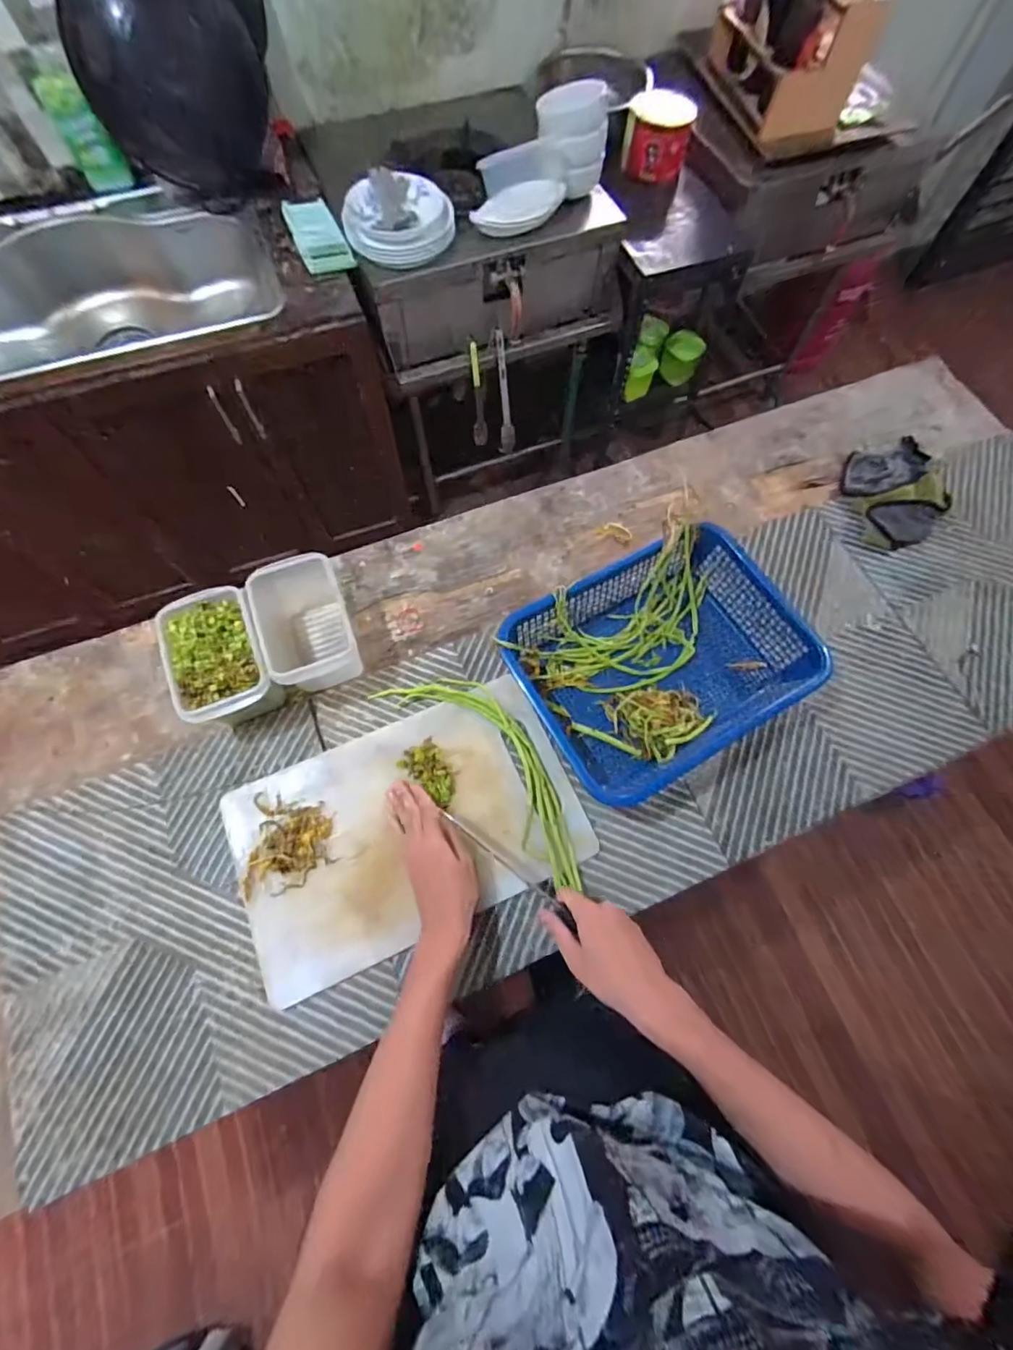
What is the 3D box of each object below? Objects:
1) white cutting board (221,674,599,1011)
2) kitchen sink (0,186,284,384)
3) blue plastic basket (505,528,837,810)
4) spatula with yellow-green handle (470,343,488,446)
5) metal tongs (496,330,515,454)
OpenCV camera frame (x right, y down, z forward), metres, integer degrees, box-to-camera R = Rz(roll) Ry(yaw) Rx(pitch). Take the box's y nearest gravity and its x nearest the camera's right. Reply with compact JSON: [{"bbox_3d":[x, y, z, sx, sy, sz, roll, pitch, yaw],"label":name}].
[{"bbox_3d":[-0.117,0.177,0.619,0.392,0.012,0.245,-23,70,-8],"label":"white cutting board"},{"bbox_3d":[-0.942,-0.825,1.194,0.817,0.242,0.525,-21,71,-8],"label":"kitchen sink"},{"bbox_3d":[0.195,-0.019,0.650,0.307,0.090,0.251,-29,71,-10],"label":"blue plastic basket"},{"bbox_3d":[-0.071,-0.693,1.292,0.033,0.229,0.011,-4,41,-1],"label":"spatula with yellow-green handle"},{"bbox_3d":[-0.005,-0.696,1.300,0.041,0.288,0.032,-10,48,-3],"label":"metal tongs"}]

